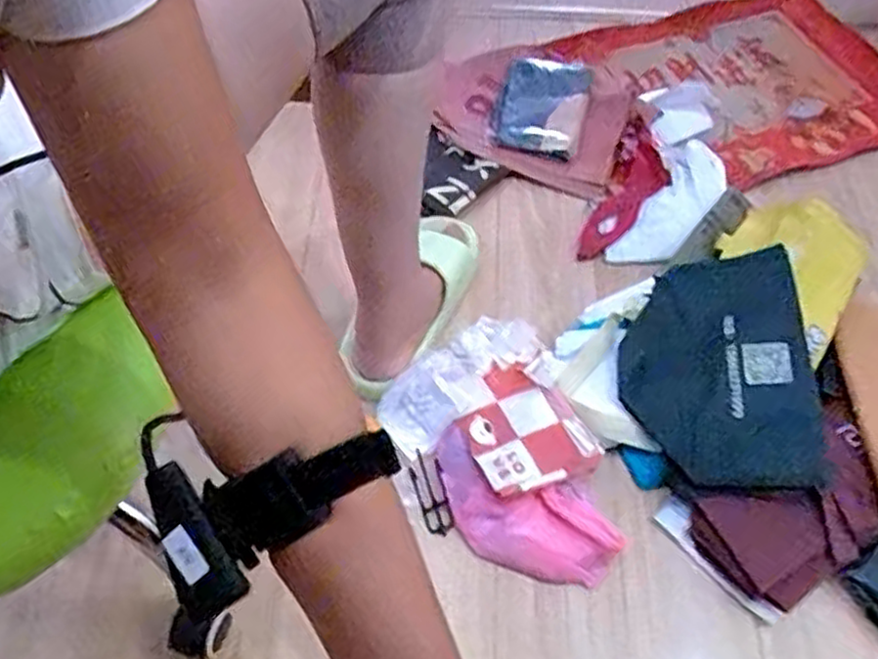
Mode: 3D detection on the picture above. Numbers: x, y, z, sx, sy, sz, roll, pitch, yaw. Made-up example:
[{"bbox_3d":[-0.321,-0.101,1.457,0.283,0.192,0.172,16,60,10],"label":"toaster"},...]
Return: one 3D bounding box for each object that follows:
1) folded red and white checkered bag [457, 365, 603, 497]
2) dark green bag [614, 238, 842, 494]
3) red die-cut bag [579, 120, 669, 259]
[{"bbox_3d":[0.084,0.099,0.782,0.118,0.032,0.148,-23,58,-17],"label":"folded red and white checkered bag"},{"bbox_3d":[0.290,0.038,0.786,0.179,0.085,0.255,-9,58,-1],"label":"dark green bag"},{"bbox_3d":[0.265,-0.190,1.022,0.082,0.025,0.245,20,57,13],"label":"red die-cut bag"}]

